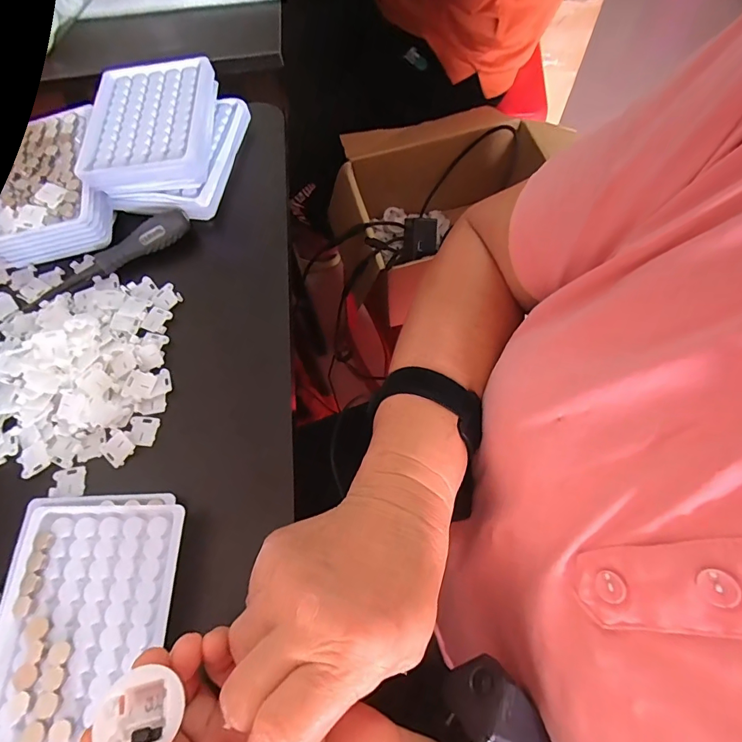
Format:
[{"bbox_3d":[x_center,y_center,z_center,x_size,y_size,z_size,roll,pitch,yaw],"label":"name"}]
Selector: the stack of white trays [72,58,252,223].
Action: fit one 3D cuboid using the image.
[{"bbox_3d":[-0.185,-0.206,0.383,0.118,0.054,0.138,6,66,5],"label":"stack of white trays"}]

